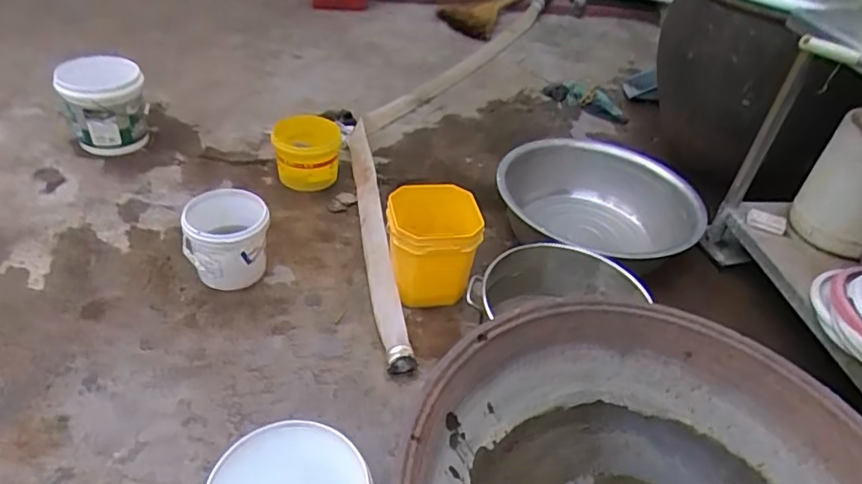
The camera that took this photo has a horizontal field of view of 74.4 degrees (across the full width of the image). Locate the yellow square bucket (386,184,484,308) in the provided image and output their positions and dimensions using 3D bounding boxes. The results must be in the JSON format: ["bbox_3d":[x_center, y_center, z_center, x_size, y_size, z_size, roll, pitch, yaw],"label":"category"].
[{"bbox_3d":[0.001,0.014,1.592,0.244,0.291,0.224,0,40,-9],"label":"yellow square bucket"}]

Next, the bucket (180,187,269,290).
[{"bbox_3d":[-0.563,-0.001,1.579,0.228,0.189,0.195,-7,42,-17],"label":"bucket"}]

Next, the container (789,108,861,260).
[{"bbox_3d":[1.187,-0.154,1.573,0.201,0.375,0.204,16,40,10],"label":"container"}]

